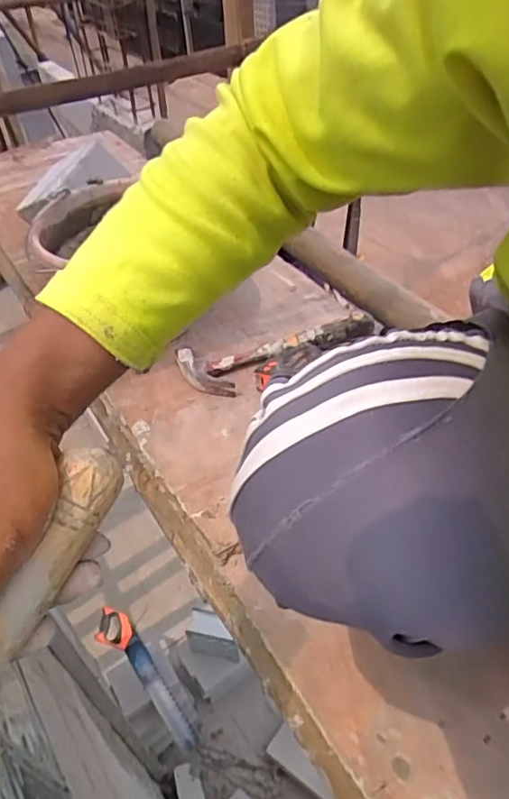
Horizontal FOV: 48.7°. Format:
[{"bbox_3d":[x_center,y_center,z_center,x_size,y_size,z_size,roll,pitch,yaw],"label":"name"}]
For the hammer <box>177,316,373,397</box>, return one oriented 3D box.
[{"bbox_3d":[0.038,-0.062,0.742,0.267,0.033,0.078,-15,47,-11],"label":"hammer"}]

